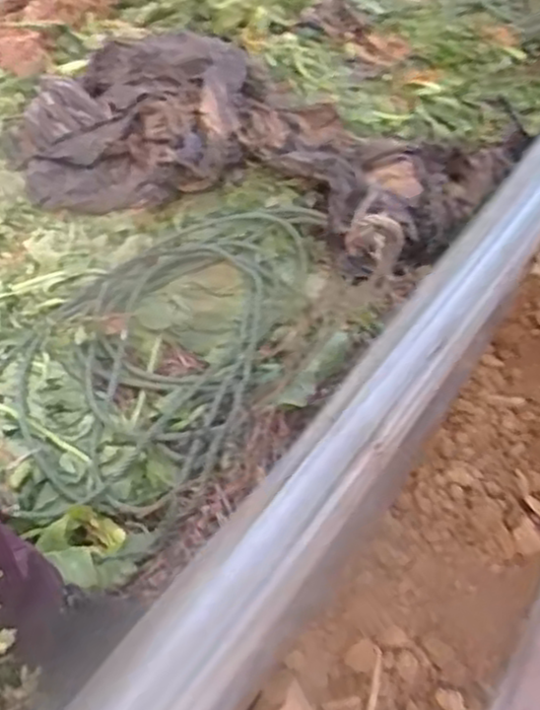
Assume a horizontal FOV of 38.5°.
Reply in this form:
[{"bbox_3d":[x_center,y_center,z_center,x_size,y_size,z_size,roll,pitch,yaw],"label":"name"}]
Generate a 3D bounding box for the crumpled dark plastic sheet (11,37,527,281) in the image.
[{"bbox_3d":[-0.020,-0.306,1.111,0.690,0.066,0.414,21,54,20],"label":"crumpled dark plastic sheet"}]

